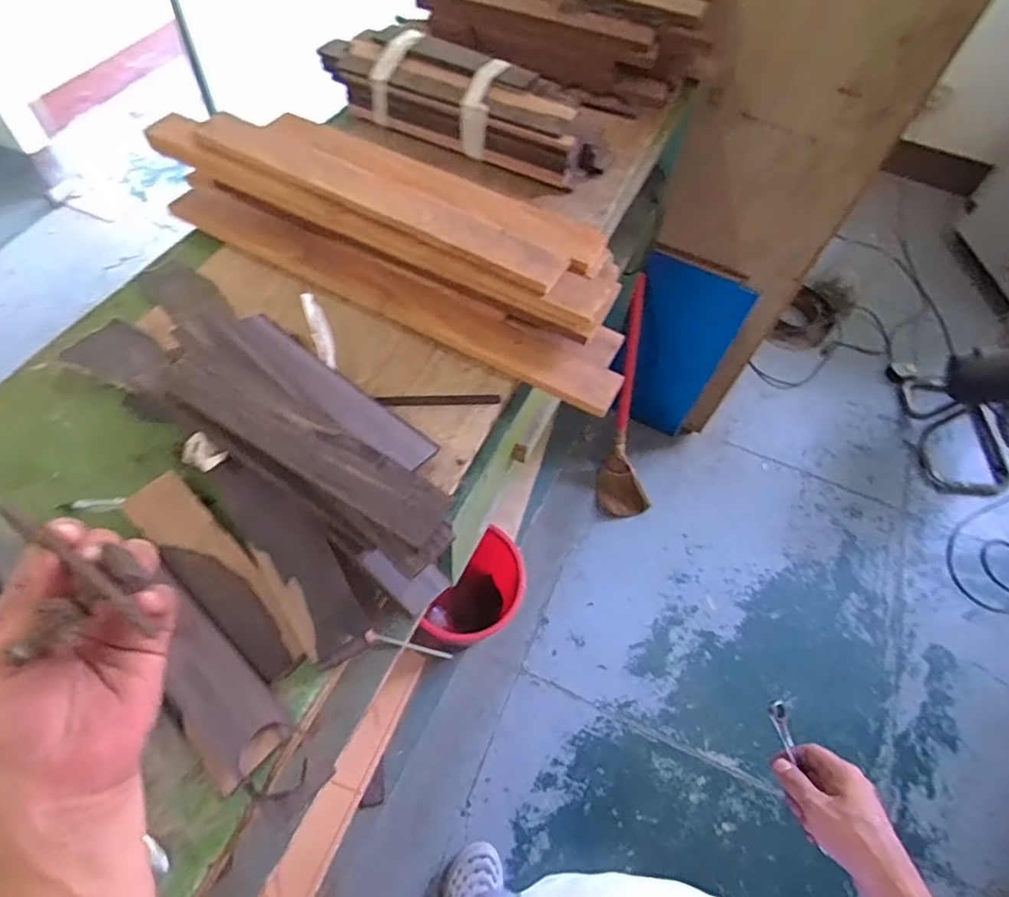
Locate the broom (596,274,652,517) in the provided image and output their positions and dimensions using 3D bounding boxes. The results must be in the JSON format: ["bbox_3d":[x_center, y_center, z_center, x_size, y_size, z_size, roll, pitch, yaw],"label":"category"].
[{"bbox_3d":[0.336,-0.136,1.635,0.145,0.661,0.166,-5,26,-8],"label":"broom"}]

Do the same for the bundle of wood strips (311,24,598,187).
[{"bbox_3d":[-0.067,-0.488,0.822,0.434,0.086,0.114,25,60,10],"label":"bundle of wood strips"}]

